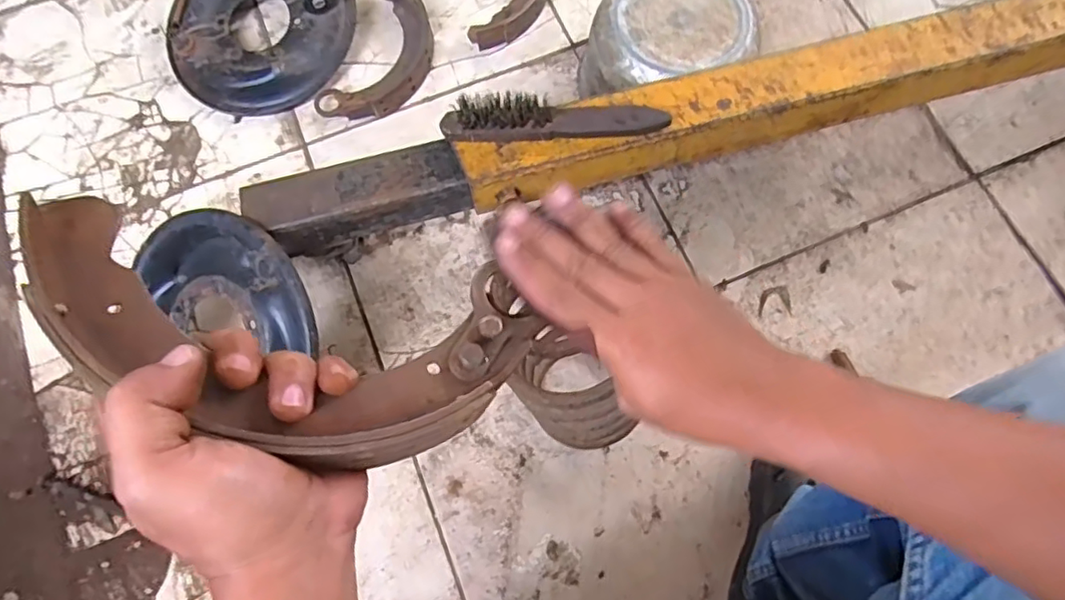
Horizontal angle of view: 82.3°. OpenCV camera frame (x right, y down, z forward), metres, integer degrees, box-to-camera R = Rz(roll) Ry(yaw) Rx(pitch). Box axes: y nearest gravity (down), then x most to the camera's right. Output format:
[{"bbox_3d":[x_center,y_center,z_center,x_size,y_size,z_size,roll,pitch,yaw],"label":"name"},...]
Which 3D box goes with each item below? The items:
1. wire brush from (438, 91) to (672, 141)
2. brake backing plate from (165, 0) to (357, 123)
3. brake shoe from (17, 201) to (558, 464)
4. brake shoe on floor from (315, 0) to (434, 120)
[{"bbox_3d":[0.023,-0.188,0.625,0.229,0.034,0.036,-2,72,0],"label":"wire brush"},{"bbox_3d":[-0.383,-0.389,0.855,0.261,0.082,0.238,0,75,1],"label":"brake backing plate"},{"bbox_3d":[-0.104,0.012,0.264,0.221,0.046,0.100,15,75,-10],"label":"brake shoe"},{"bbox_3d":[-0.208,-0.342,0.864,0.122,0.031,0.224,25,76,7],"label":"brake shoe on floor"}]

